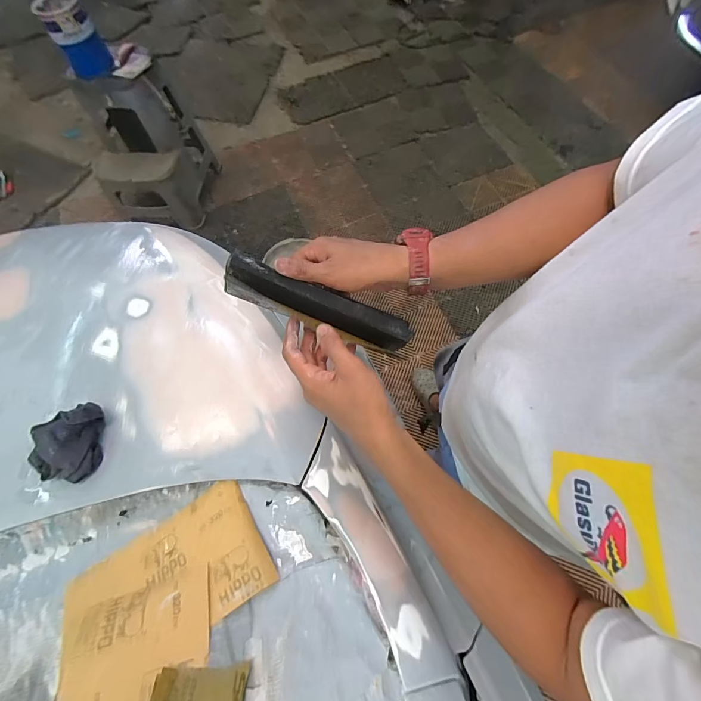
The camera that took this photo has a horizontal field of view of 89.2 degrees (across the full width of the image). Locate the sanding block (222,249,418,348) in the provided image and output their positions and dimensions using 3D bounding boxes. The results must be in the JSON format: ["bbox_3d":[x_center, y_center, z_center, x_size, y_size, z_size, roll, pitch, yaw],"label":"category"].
[{"bbox_3d":[-0.037,-0.052,0.434,0.226,0.044,0.036,20,66,-13],"label":"sanding block"}]

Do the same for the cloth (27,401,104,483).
[{"bbox_3d":[-0.378,0.124,0.481,0.069,0.051,0.096,-2,66,1],"label":"cloth"}]

